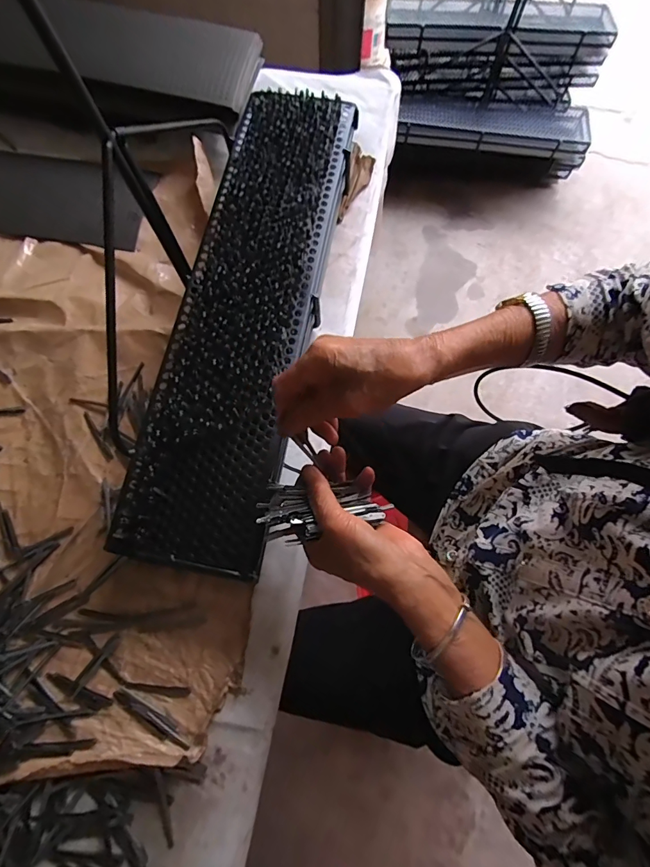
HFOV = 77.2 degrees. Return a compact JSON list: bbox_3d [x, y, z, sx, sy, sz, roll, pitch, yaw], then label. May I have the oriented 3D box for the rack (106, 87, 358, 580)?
[{"bbox_3d":[-0.083,-0.161,0.455,0.145,0.037,0.590,10,73,3],"label":"rack"}]

